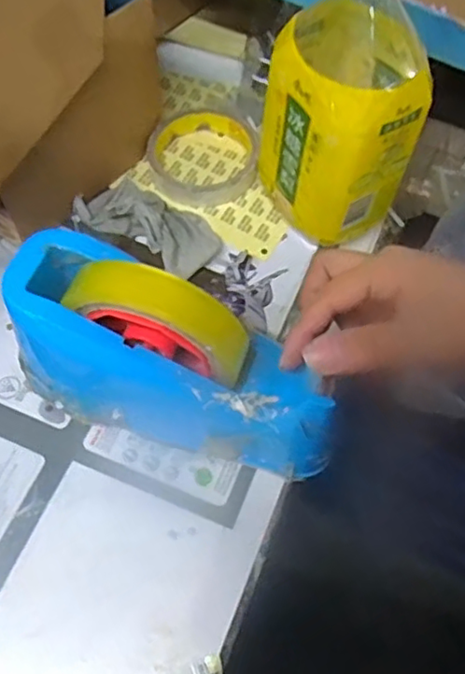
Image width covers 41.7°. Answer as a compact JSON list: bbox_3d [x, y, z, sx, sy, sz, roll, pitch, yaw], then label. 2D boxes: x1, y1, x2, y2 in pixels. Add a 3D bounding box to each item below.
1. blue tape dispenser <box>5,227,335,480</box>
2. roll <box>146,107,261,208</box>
[{"bbox_3d":[-0.034,0.019,0.345,0.183,0.117,0.068,24,65,11],"label":"blue tape dispenser"},{"bbox_3d":[-0.022,-0.148,0.488,0.088,0.020,0.090,0,63,-1],"label":"roll"}]

